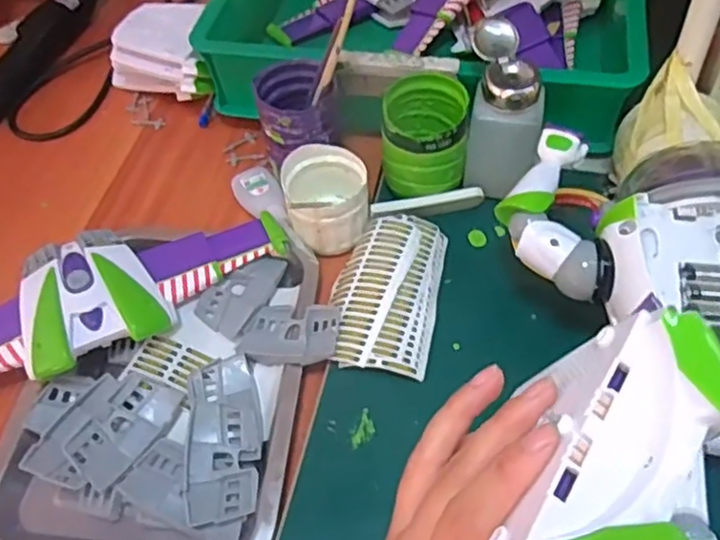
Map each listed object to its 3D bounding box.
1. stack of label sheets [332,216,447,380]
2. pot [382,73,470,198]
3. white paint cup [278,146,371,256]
[{"bbox_3d":[0.019,0.017,0.483,0.071,0.034,0.124,6,49,11],"label":"stack of label sheets"},{"bbox_3d":[0.050,-0.101,0.518,0.062,0.074,0.063,-2,53,3],"label":"pot"},{"bbox_3d":[-0.025,-0.055,0.522,0.061,0.063,0.063,-2,53,3],"label":"white paint cup"}]

